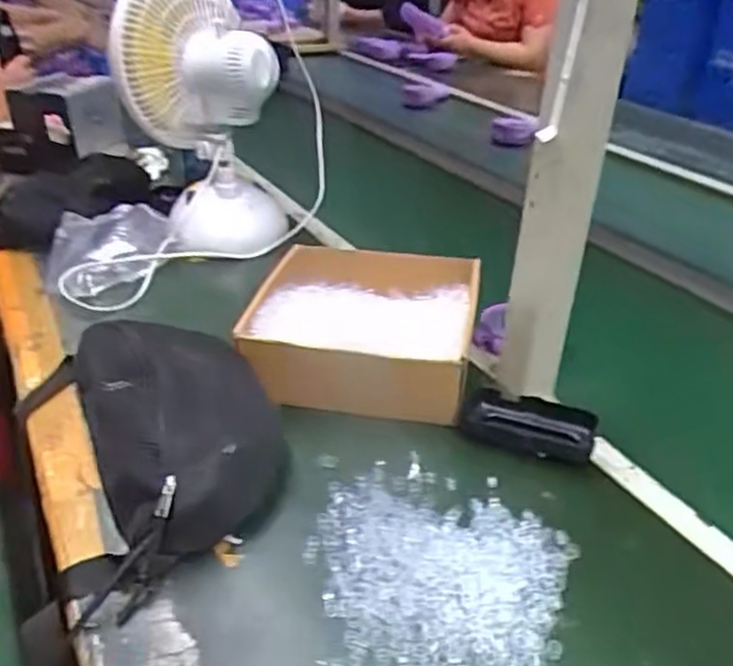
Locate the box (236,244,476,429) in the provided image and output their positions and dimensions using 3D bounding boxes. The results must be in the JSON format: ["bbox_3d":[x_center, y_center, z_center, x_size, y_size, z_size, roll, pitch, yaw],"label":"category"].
[{"bbox_3d":[-0.001,-0.010,0.694,0.208,0.074,0.193,8,31,11],"label":"box"}]

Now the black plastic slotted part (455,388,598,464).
[{"bbox_3d":[0.139,0.078,0.611,0.110,0.031,0.049,15,33,21],"label":"black plastic slotted part"}]

